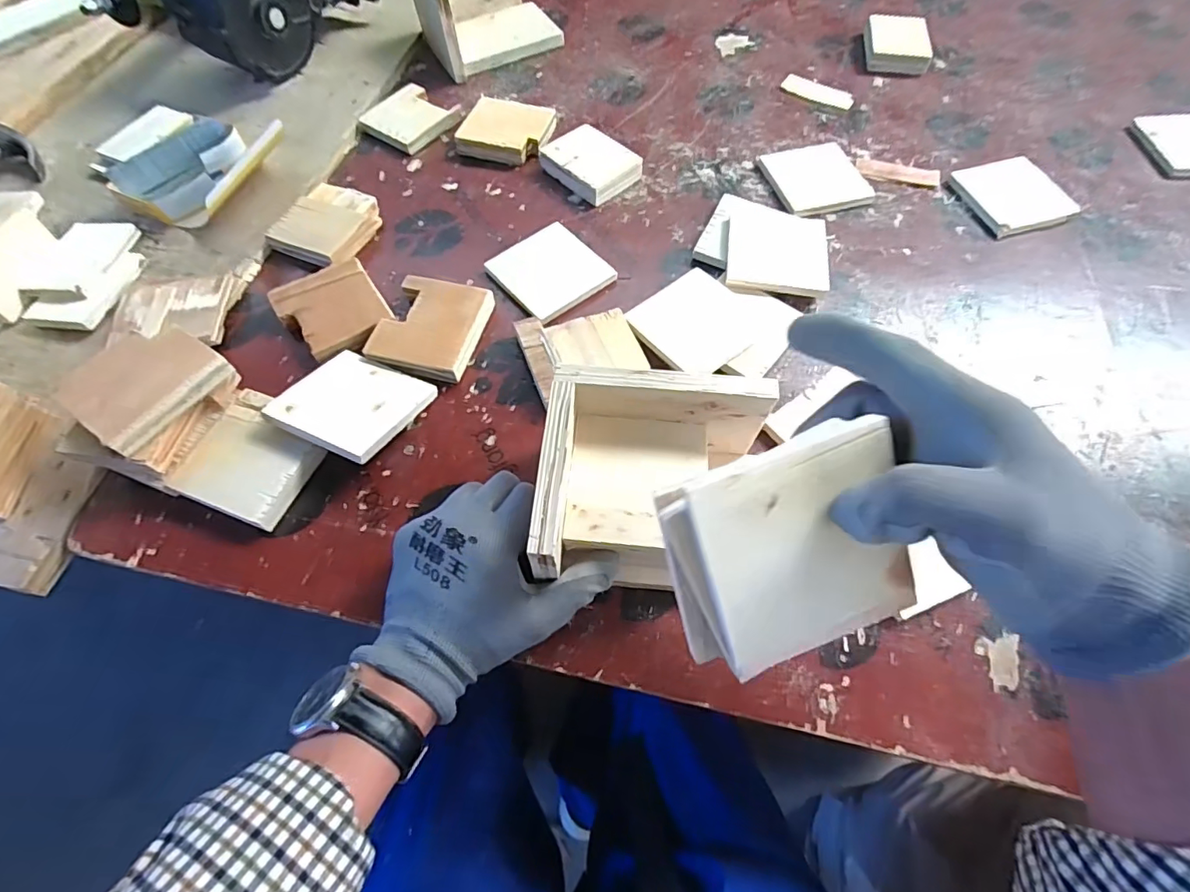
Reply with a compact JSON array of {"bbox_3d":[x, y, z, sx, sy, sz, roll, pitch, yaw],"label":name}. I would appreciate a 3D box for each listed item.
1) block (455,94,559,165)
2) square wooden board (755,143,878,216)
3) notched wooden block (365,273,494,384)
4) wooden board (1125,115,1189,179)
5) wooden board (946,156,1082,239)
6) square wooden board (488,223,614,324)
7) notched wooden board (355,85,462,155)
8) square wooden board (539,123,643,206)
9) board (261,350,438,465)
[{"bbox_3d":[-0.100,-0.354,0.593,0.092,0.027,0.086,14,65,7],"label":"block"},{"bbox_3d":[0.235,-0.286,0.563,0.094,0.009,0.098,-15,65,-6],"label":"square wooden board"},{"bbox_3d":[-0.143,-0.103,0.461,0.083,0.017,0.092,13,65,7],"label":"notched wooden block"},{"bbox_3d":[0.645,-0.329,0.573,0.096,0.010,0.090,-5,64,-2],"label":"wooden board"},{"bbox_3d":[0.432,-0.261,0.548,0.093,0.012,0.100,-13,64,-6],"label":"wooden board"},{"bbox_3d":[-0.043,-0.166,0.501,0.090,0.010,0.095,-38,69,-17],"label":"square wooden board"},{"bbox_3d":[-0.216,-0.383,0.613,0.100,0.011,0.088,34,69,16],"label":"notched wooden board"},{"bbox_3d":[-0.005,-0.303,0.567,0.072,0.022,0.091,-37,69,-16],"label":"square wooden board"},{"bbox_3d":[-0.190,-0.034,0.415,0.092,0.010,0.091,22,47,10],"label":"board"}]

